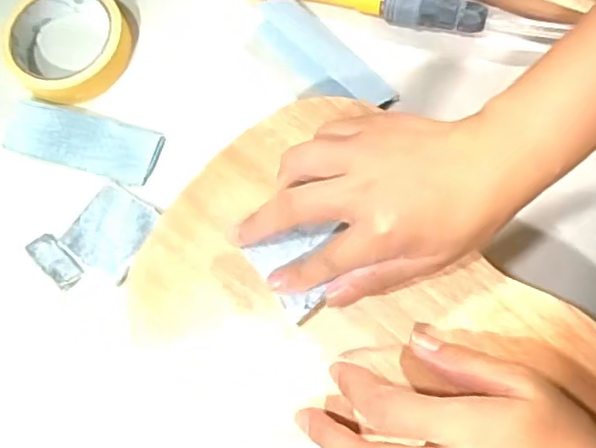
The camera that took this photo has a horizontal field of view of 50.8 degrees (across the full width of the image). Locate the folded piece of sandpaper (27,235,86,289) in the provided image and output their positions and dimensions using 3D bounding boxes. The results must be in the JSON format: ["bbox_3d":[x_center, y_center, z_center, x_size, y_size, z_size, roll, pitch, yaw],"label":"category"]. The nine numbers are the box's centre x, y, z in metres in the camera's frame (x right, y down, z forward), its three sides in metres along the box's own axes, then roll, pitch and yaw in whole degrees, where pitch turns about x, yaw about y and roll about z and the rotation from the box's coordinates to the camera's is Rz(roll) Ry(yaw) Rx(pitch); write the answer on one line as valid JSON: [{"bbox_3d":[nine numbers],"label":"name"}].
[{"bbox_3d":[-0.166,0.025,0.431,0.041,0.011,0.020,42,77,15],"label":"folded piece of sandpaper"}]

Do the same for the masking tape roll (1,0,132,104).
[{"bbox_3d":[-0.178,-0.139,0.479,0.087,0.024,0.092,-1,71,2],"label":"masking tape roll"}]

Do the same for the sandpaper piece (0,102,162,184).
[{"bbox_3d":[-0.159,-0.062,0.459,0.117,0.006,0.042,16,72,8],"label":"sandpaper piece"}]

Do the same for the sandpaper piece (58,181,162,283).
[{"bbox_3d":[-0.128,0.004,0.435,0.052,0.004,0.057,31,77,12],"label":"sandpaper piece"}]

